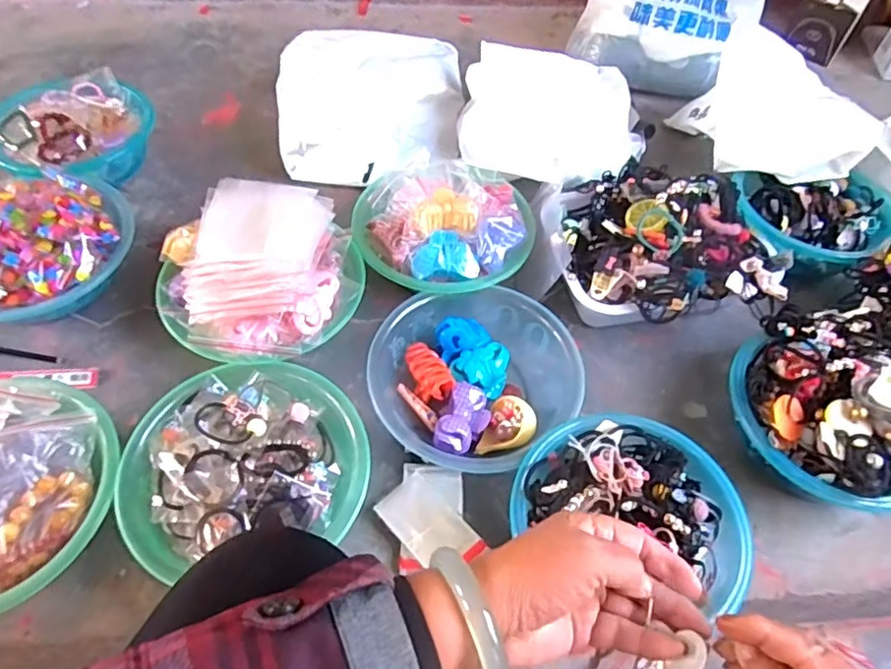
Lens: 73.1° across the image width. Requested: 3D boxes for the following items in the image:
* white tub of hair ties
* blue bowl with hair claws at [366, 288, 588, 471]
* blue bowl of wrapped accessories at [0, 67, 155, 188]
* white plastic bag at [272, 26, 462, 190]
[{"bbox_3d":[0.287,-0.121,0.782,0.275,0.112,0.223,-1,55,-4],"label":"white tub of hair ties"},{"bbox_3d":[0.030,0.049,0.705,0.225,0.076,0.207,2,55,-2],"label":"blue bowl with hair claws"},{"bbox_3d":[-0.537,-0.290,0.875,0.184,0.095,0.209,23,57,13],"label":"blue bowl of wrapped accessories"},{"bbox_3d":[-0.117,-0.370,0.954,0.287,0.088,0.299,-1,55,-4],"label":"white plastic bag"}]

